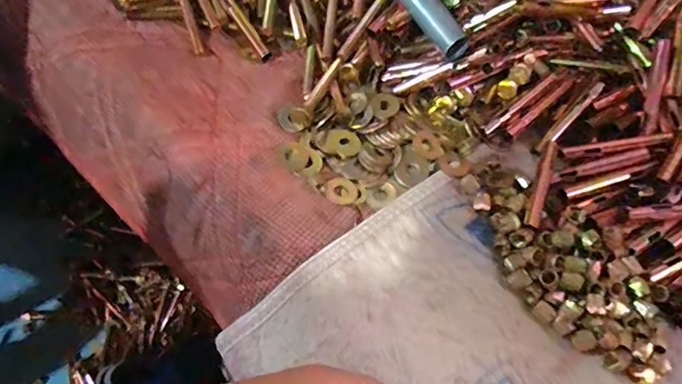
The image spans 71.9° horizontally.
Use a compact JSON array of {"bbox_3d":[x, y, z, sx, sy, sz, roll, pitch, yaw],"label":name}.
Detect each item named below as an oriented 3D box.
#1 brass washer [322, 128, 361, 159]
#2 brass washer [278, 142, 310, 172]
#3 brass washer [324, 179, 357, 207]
[{"bbox_3d":[0.002,-0.040,0.367,0.028,0.004,0.025,21,56,6],"label":"brass washer"},{"bbox_3d":[-0.035,-0.027,0.355,0.023,0.004,0.025,7,59,-11],"label":"brass washer"},{"bbox_3d":[0.000,0.000,0.347,0.024,0.005,0.023,4,56,-6],"label":"brass washer"}]

